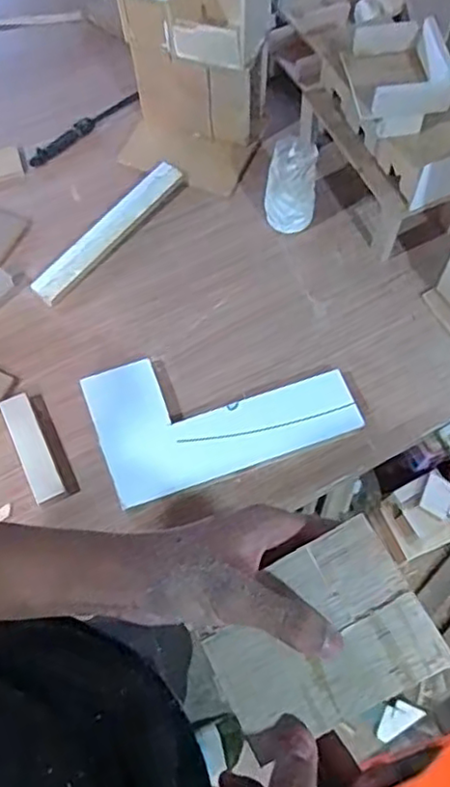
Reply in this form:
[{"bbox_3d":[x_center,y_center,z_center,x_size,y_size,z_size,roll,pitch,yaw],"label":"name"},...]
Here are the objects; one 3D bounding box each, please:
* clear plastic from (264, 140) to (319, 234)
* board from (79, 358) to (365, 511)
[{"bbox_3d":[0.088,-0.274,0.843,0.065,0.101,0.076,13,66,7],"label":"clear plastic"},{"bbox_3d":[-0.005,0.015,0.757,0.286,0.023,0.166,-18,66,-7],"label":"board"}]

